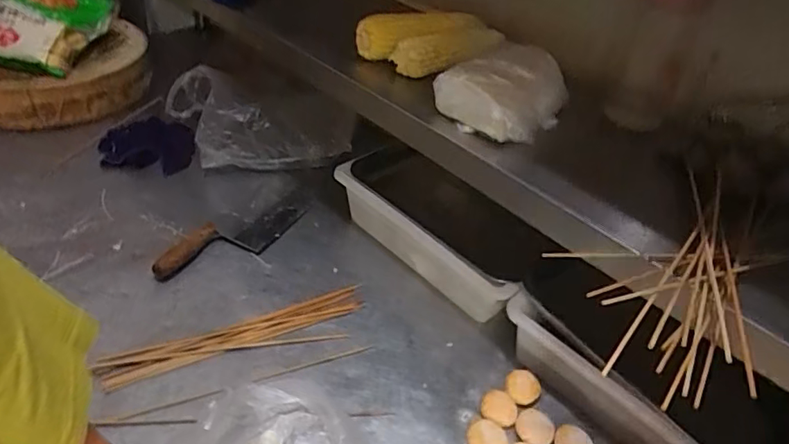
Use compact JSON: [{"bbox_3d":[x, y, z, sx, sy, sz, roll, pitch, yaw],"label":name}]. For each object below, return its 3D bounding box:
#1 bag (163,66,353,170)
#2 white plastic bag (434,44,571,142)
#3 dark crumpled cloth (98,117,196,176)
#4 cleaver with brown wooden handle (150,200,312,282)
[{"bbox_3d":[-0.219,-0.151,0.812,0.309,0.131,0.079,4,40,-3],"label":"bag"},{"bbox_3d":[0.122,-0.141,0.579,0.113,0.066,0.111,31,46,26],"label":"white plastic bag"},{"bbox_3d":[-0.391,-0.120,0.829,0.145,0.018,0.092,4,75,-8],"label":"dark crumpled cloth"},{"bbox_3d":[-0.230,0.026,0.765,0.232,0.022,0.065,-23,69,-31],"label":"cleaver with brown wooden handle"}]

